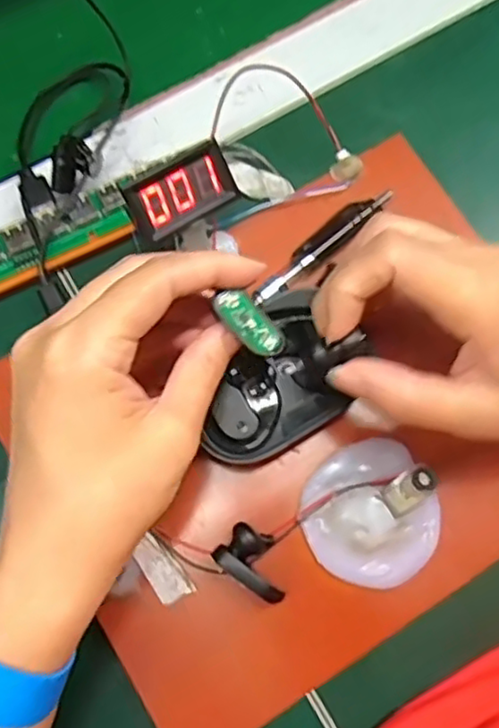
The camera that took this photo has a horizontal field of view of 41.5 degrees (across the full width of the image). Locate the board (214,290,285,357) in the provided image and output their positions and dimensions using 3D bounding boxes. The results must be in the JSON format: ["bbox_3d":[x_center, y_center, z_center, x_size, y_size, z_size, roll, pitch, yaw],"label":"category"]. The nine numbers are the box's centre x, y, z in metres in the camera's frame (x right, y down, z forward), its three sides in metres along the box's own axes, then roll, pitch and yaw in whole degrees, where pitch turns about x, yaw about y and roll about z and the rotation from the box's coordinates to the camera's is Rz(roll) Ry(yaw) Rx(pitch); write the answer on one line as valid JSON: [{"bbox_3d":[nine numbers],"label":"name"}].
[{"bbox_3d":[0.000,-0.015,0.253,0.031,0.004,0.013,44,79,-4],"label":"board"}]

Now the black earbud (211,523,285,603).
[{"bbox_3d":[0.003,0.088,0.294,0.034,0.024,0.023,35,78,6],"label":"black earbud"}]

